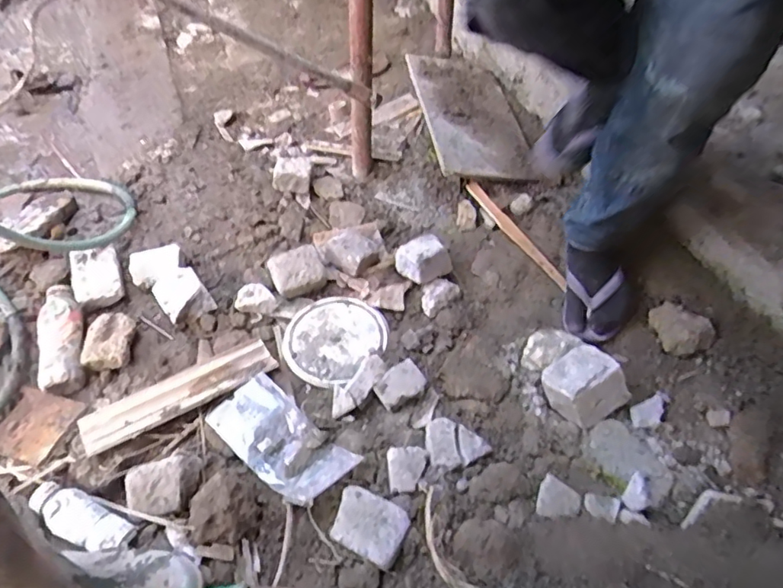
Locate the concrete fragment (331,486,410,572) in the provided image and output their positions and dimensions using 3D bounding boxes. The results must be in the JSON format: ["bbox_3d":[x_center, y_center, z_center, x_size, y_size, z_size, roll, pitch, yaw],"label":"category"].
[{"bbox_3d":[-0.031,0.302,0.720,0.096,0.018,0.073,22,51,19],"label":"concrete fragment"}]

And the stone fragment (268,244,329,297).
[{"bbox_3d":[-0.168,-0.041,0.992,0.099,0.047,0.086,-16,50,-14],"label":"stone fragment"}]

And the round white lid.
[{"bbox_3d":[-0.100,0.071,0.925,0.157,0.013,0.168,0,48,0],"label":"round white lid"}]

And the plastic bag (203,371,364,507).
[{"bbox_3d":[-0.162,0.203,0.789,0.215,0.024,0.111,35,57,27],"label":"plastic bag"}]

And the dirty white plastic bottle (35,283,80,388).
[{"bbox_3d":[-0.543,0.067,0.897,0.071,0.045,0.190,-17,50,-15],"label":"dirty white plastic bottle"}]

